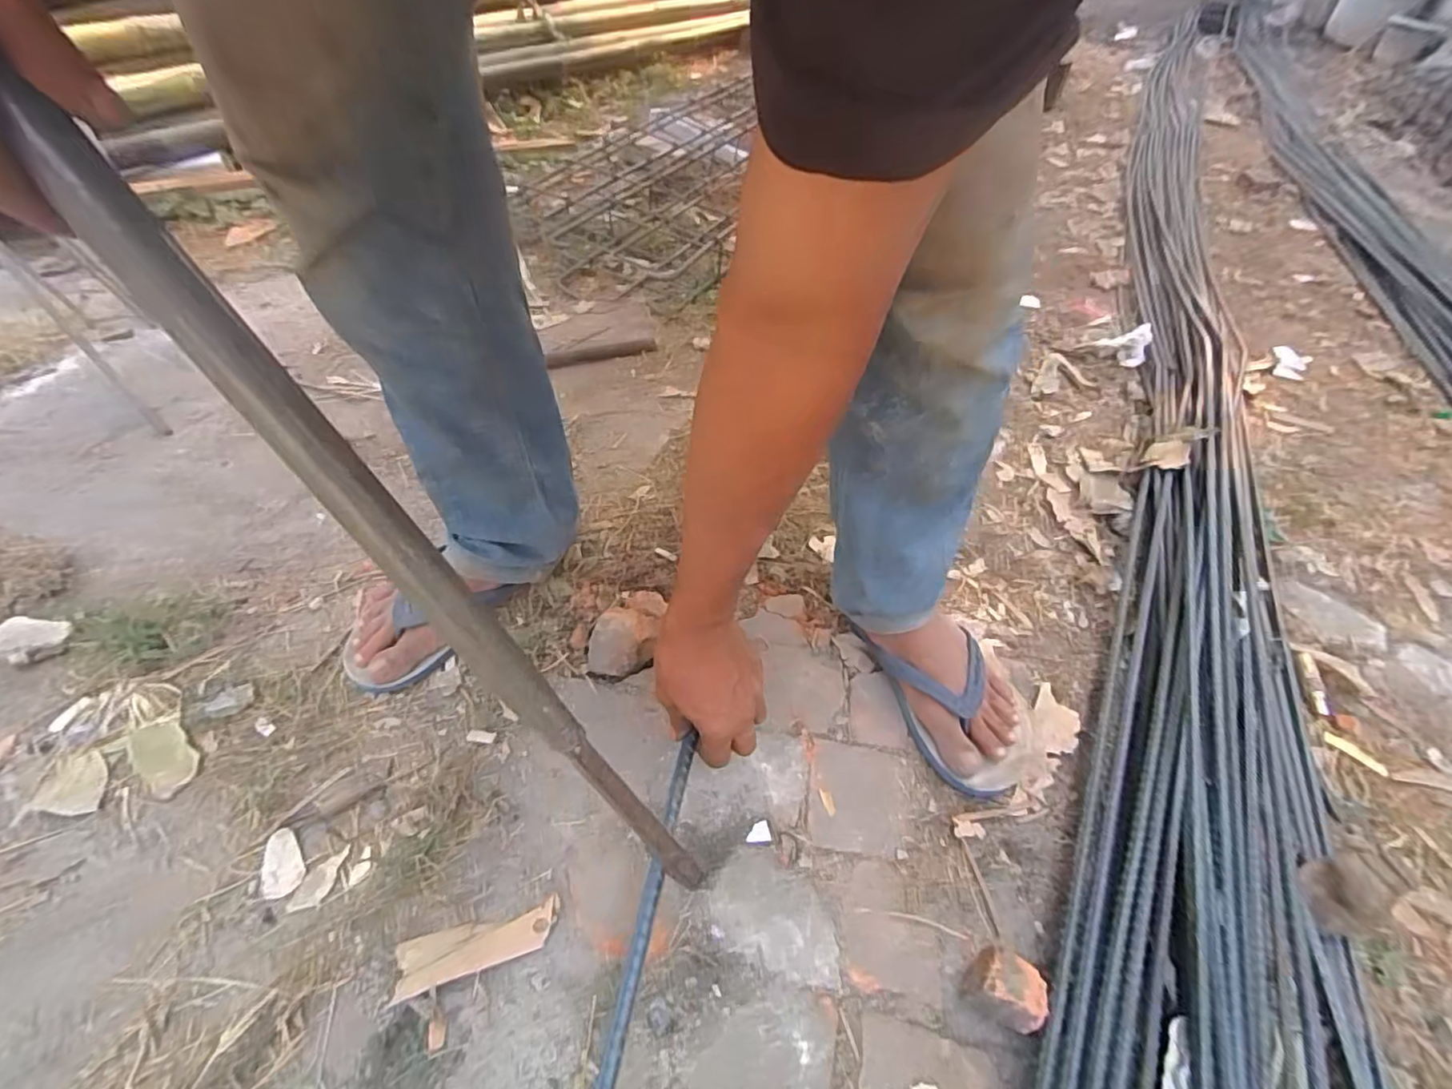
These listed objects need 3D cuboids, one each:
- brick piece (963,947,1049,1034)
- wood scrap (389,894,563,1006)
[{"bbox_3d":[0.207,0.327,0.453,0.054,0.048,0.043,36,55,25],"label":"brick piece"},{"bbox_3d":[-0.183,0.296,0.454,0.113,0.015,0.035,-12,50,-14],"label":"wood scrap"}]

